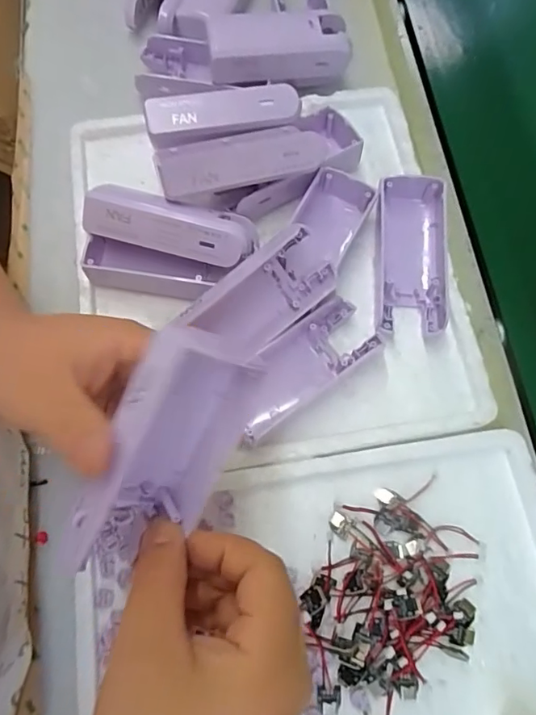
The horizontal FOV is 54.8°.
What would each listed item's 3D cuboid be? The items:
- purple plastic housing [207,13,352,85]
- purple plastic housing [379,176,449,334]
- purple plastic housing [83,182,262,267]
[{"bbox_3d":[0.007,-0.235,0.401,0.104,0.037,0.045,-9,72,-5],"label":"purple plastic housing"},{"bbox_3d":[0.099,-0.069,0.351,0.047,0.032,0.107,2,72,-1],"label":"purple plastic housing"},{"bbox_3d":[-0.063,-0.084,0.333,0.106,0.022,0.032,15,110,4],"label":"purple plastic housing"}]

